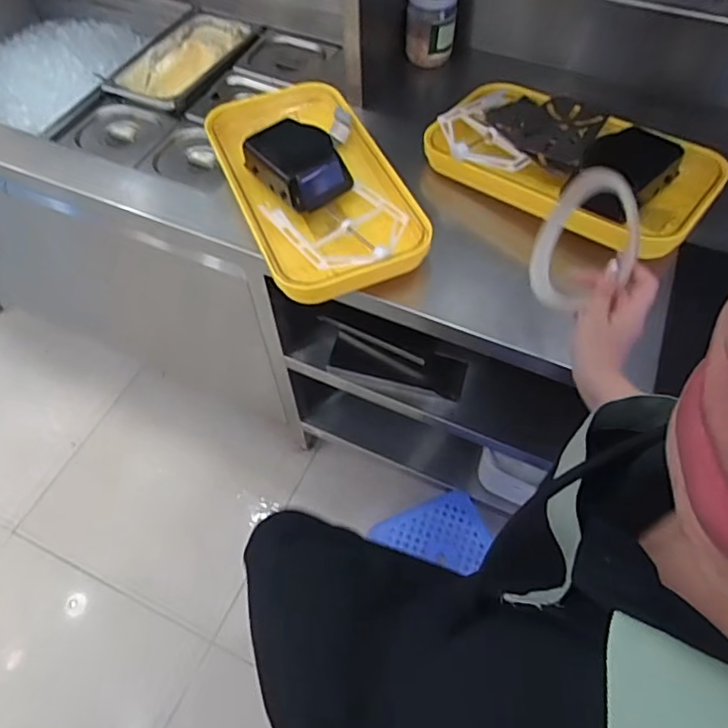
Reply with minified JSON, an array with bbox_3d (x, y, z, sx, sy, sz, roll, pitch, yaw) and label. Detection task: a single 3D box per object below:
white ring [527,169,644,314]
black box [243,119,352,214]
[{"bbox_3d":[0.245,-0.140,0.655,0.023,0.139,0.132,5,71,-34],"label":"white ring"},{"bbox_3d":[-0.102,-0.316,0.897,0.121,0.052,0.152,-38,64,-20],"label":"black box"}]

